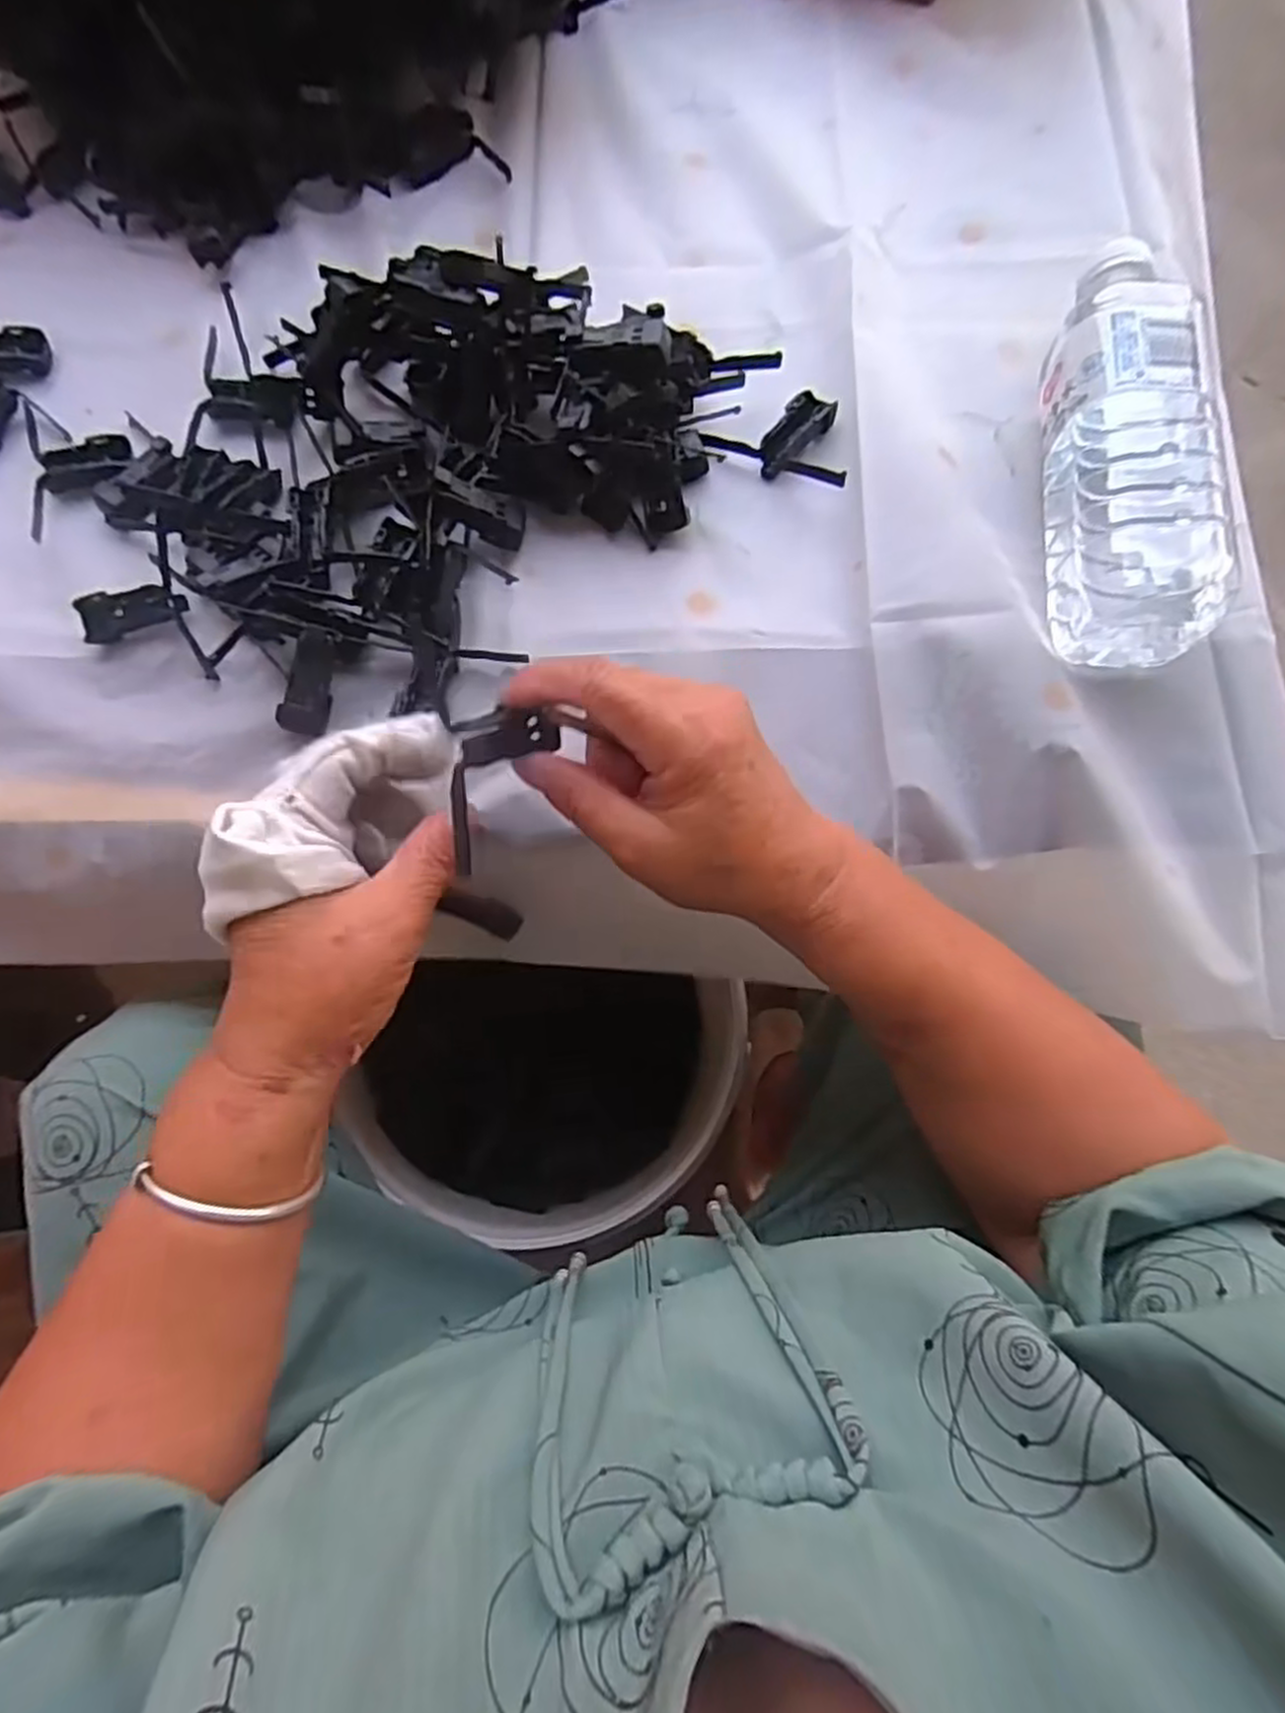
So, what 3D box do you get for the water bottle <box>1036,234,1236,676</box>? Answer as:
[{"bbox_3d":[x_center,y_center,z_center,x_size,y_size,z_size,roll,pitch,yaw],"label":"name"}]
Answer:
[{"bbox_3d":[0.221,-0.191,0.351,0.064,0.058,0.210,4,76,2],"label":"water bottle"}]

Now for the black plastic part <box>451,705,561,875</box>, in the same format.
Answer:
[{"bbox_3d":[-0.054,-0.029,0.262,0.024,0.028,0.063,26,69,7],"label":"black plastic part"}]

